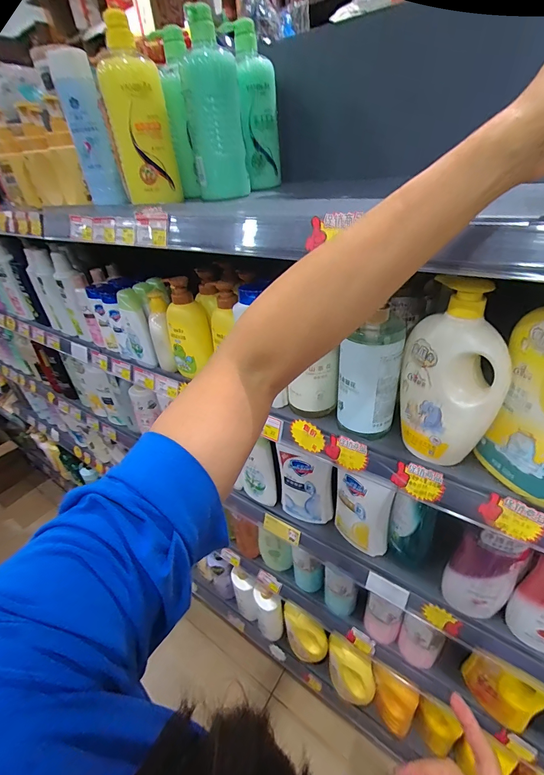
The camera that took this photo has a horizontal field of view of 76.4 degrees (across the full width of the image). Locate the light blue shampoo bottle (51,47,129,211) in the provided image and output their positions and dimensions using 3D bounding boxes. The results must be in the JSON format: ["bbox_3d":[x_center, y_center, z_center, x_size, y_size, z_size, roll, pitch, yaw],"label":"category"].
[{"bbox_3d":[-0.291,-0.404,0.557,0.060,0.192,0.038,-17,37,-16],"label":"light blue shampoo bottle"}]

